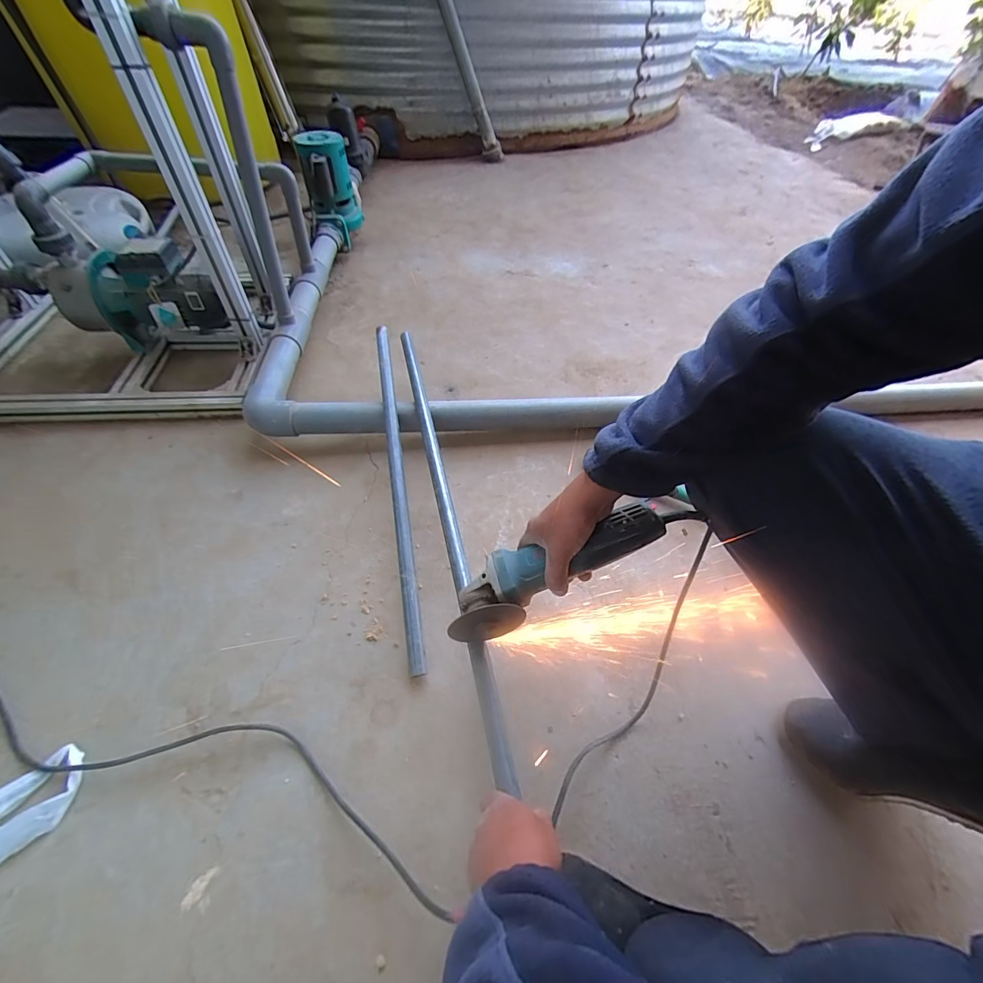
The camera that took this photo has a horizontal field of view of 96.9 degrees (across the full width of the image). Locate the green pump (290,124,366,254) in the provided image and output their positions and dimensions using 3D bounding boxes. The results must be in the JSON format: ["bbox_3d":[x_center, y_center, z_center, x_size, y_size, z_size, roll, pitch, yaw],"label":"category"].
[{"bbox_3d":[-0.489,-0.922,1.348,0.154,0.268,0.196,-12,53,-13],"label":"green pump"}]

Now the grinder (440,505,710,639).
[{"bbox_3d":[0.090,0.088,0.535,0.312,0.071,0.069,-27,55,6],"label":"grinder"}]

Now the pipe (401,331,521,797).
[{"bbox_3d":[-0.083,-0.008,0.720,0.025,0.022,0.842,-10,54,-11],"label":"pipe"}]

